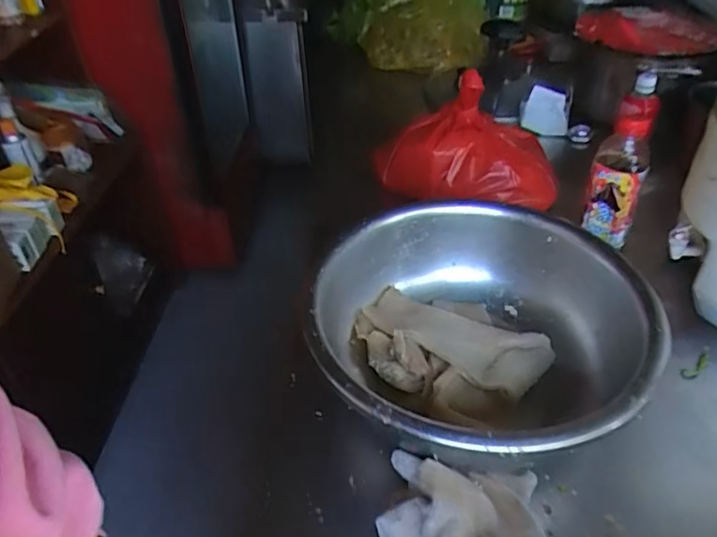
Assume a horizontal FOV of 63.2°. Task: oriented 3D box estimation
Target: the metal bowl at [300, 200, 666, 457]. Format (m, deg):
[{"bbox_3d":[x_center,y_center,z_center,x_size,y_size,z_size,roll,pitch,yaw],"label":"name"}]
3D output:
[{"bbox_3d":[0.118,0.079,0.649,0.318,0.134,0.355,-9,40,-6],"label":"metal bowl"}]

